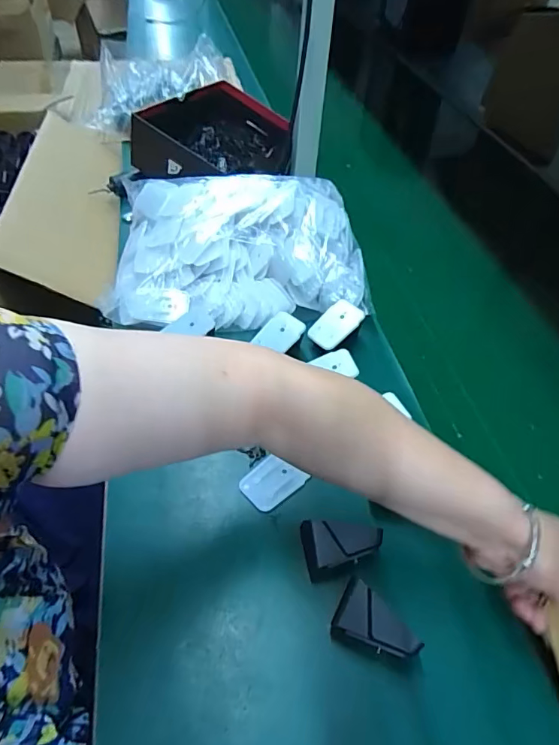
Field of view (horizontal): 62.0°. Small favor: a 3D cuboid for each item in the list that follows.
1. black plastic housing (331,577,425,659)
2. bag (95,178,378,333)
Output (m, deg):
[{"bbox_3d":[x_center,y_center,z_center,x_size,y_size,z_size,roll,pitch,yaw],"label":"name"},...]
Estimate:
[{"bbox_3d":[0.076,0.202,0.370,0.063,0.040,0.037,22,54,19],"label":"black plastic housing"},{"bbox_3d":[-0.060,-0.190,0.645,0.335,0.083,0.265,-5,71,-3],"label":"bag"}]

